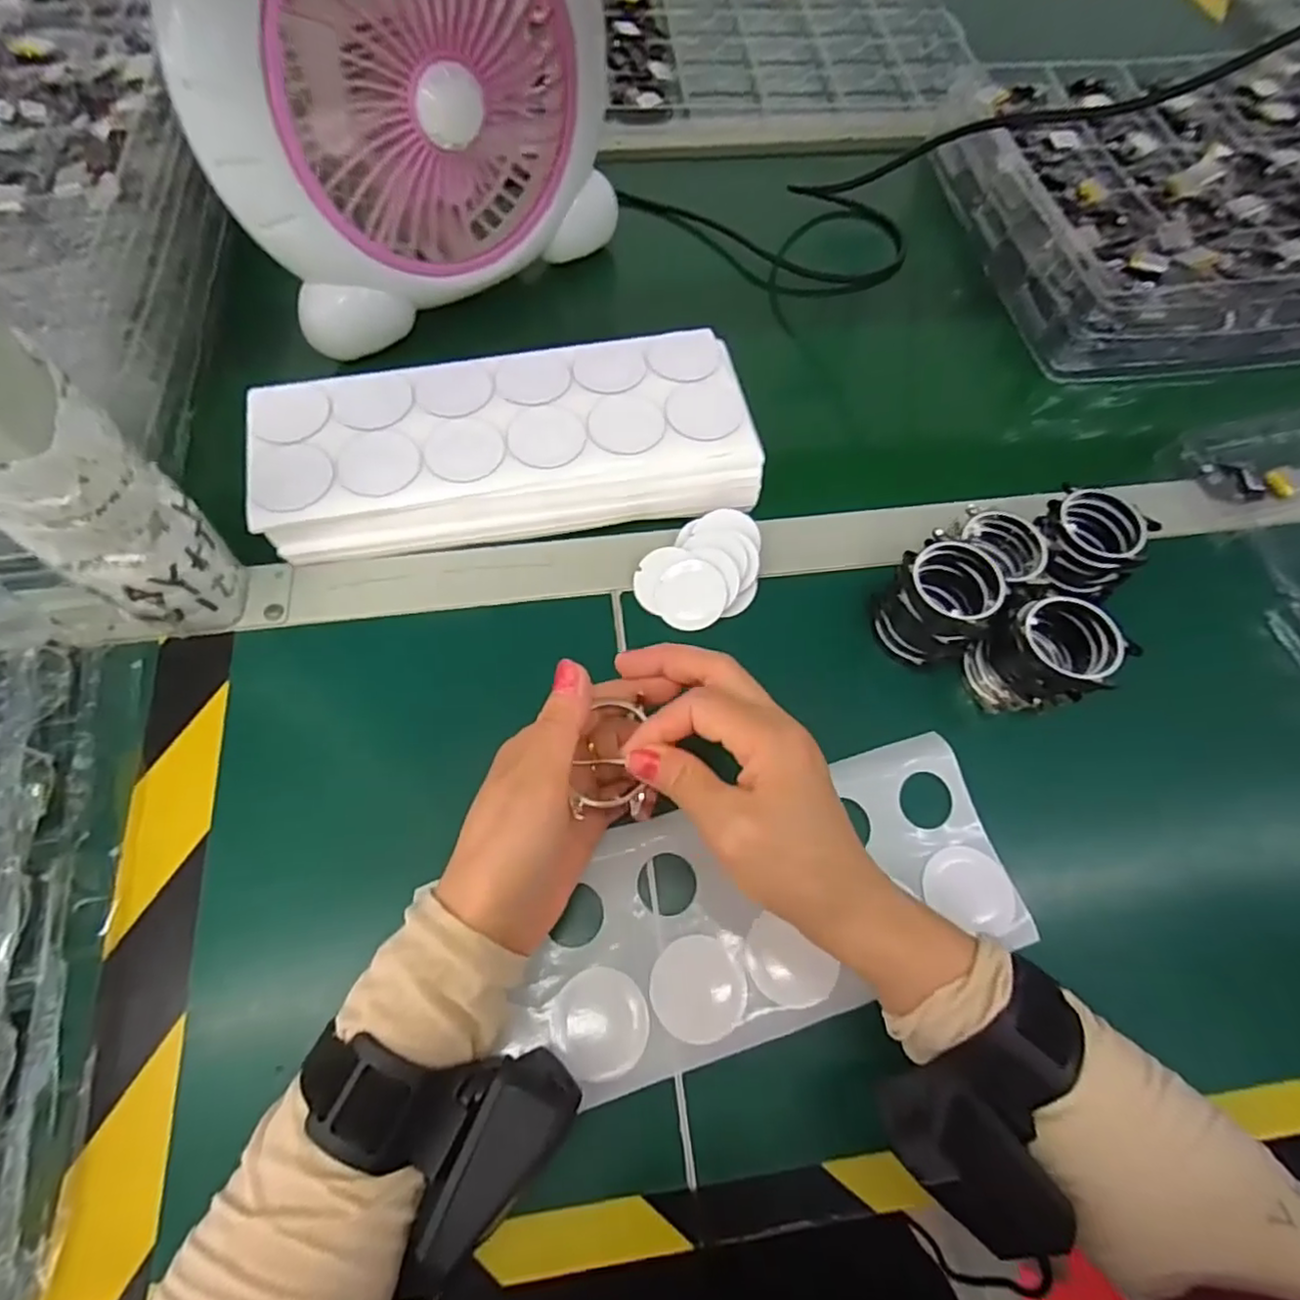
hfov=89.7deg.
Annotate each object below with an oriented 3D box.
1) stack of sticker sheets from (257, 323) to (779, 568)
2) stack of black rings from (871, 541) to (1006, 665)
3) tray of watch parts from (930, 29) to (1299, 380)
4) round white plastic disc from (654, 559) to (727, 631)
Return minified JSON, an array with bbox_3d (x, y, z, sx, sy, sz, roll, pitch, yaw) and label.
[{"bbox_3d":[-0.081,-0.118,0.392,0.283,0.046,0.119,-10,66,-6],"label":"stack of sticker sheets"},{"bbox_3d":[0.151,-0.025,0.348,0.049,0.053,0.044,41,71,15],"label":"stack of black rings"},{"bbox_3d":[0.520,-0.386,0.528,0.509,0.061,0.326,-7,66,-5],"label":"tray of watch parts"},{"bbox_3d":[0.023,-0.032,0.376,0.040,0.004,0.040,-1,83,9],"label":"round white plastic disc"}]

